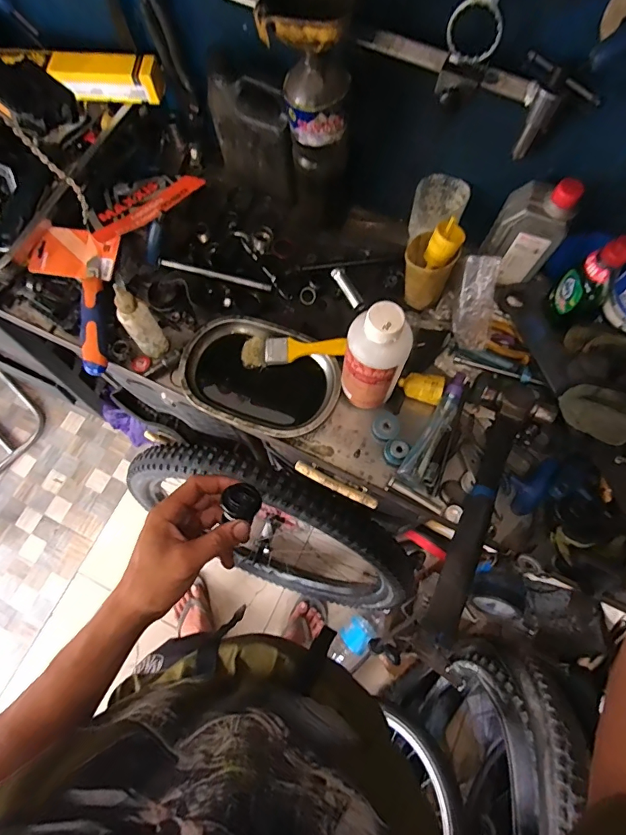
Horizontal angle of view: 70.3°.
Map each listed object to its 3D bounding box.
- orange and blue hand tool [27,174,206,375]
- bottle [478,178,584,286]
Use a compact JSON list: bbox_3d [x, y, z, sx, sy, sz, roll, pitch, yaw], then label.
[{"bbox_3d":[-0.311,-0.250,0.664,0.154,0.046,0.358,17,73,7],"label":"orange and blue hand tool"},{"bbox_3d":[0.280,-0.246,0.585,0.084,0.158,0.048,23,73,8],"label":"bottle"}]

